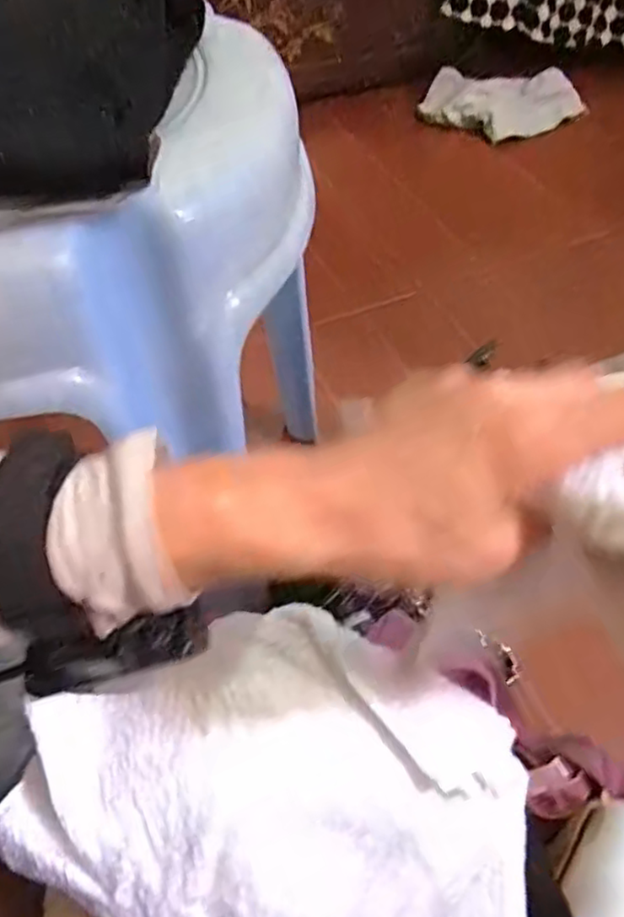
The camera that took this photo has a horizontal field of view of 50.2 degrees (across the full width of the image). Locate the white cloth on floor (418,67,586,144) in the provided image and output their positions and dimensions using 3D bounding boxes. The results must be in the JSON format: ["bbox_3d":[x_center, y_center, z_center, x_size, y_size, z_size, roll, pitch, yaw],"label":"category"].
[{"bbox_3d":[0.332,-0.615,1.160,0.287,0.048,0.143,-5,55,-5],"label":"white cloth on floor"}]

